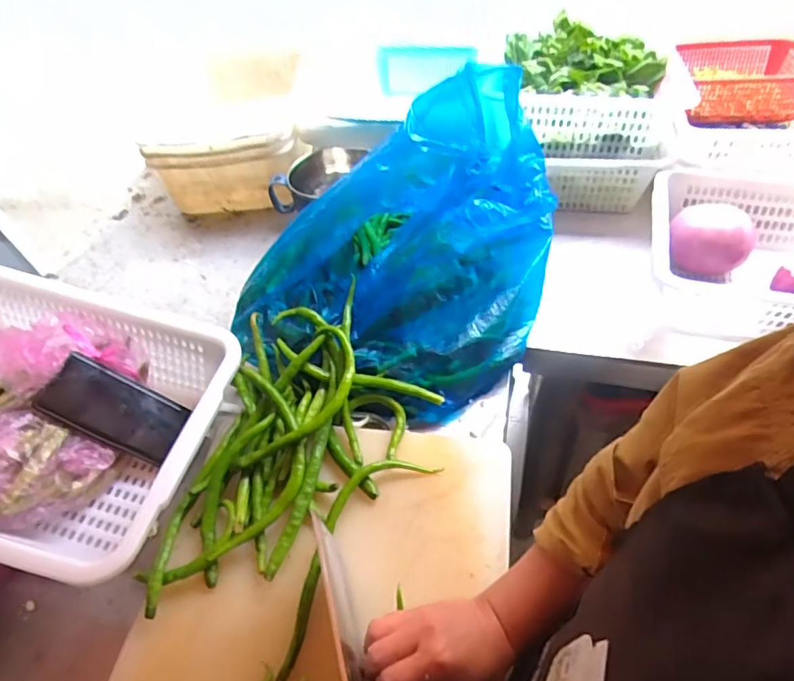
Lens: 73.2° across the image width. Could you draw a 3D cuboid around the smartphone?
[{"bbox_3d":[-0.319,0.078,0.612,0.141,0.008,0.078,33,42,-20],"label":"smartphone"}]

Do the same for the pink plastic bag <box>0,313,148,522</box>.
[{"bbox_3d":[-0.410,0.077,0.578,0.185,0.125,0.234,-1,49,5],"label":"pink plastic bag"}]

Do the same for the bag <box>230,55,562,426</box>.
[{"bbox_3d":[0.025,-0.159,0.692,0.344,0.231,0.444,17,53,20],"label":"bag"}]

